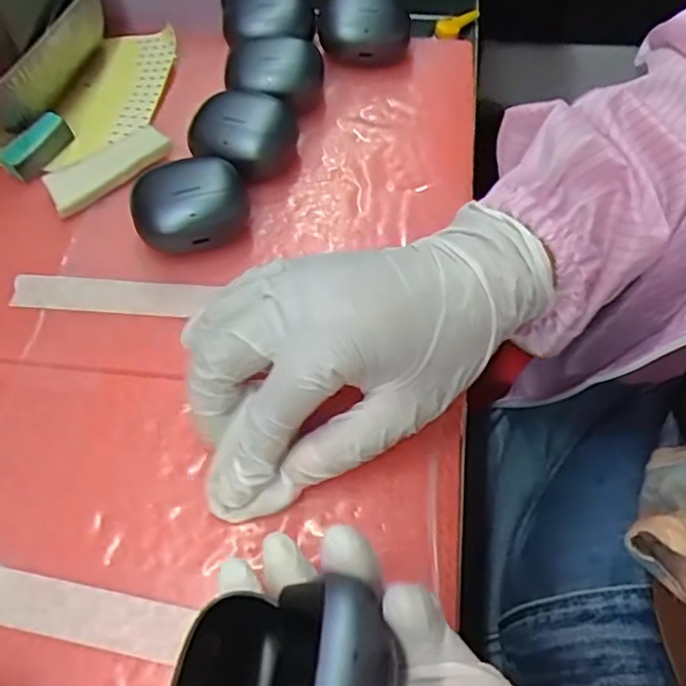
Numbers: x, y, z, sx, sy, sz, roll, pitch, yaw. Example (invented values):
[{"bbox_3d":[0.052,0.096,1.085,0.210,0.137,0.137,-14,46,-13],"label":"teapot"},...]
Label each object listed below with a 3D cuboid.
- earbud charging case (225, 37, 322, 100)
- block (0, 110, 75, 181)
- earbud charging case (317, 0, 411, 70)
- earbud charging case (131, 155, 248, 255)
[{"bbox_3d":[-0.041,-0.154,0.373,0.054,0.029,0.045,-1,58,0],"label":"earbud charging case"},{"bbox_3d":[-0.167,-0.108,0.347,0.015,0.015,0.040,25,62,15],"label":"block"},{"bbox_3d":[0.014,-0.191,0.395,0.053,0.037,0.034,-13,59,-8],"label":"earbud charging case"},{"bbox_3d":[-0.076,-0.067,0.320,0.054,0.030,0.043,-19,60,-11],"label":"earbud charging case"}]

